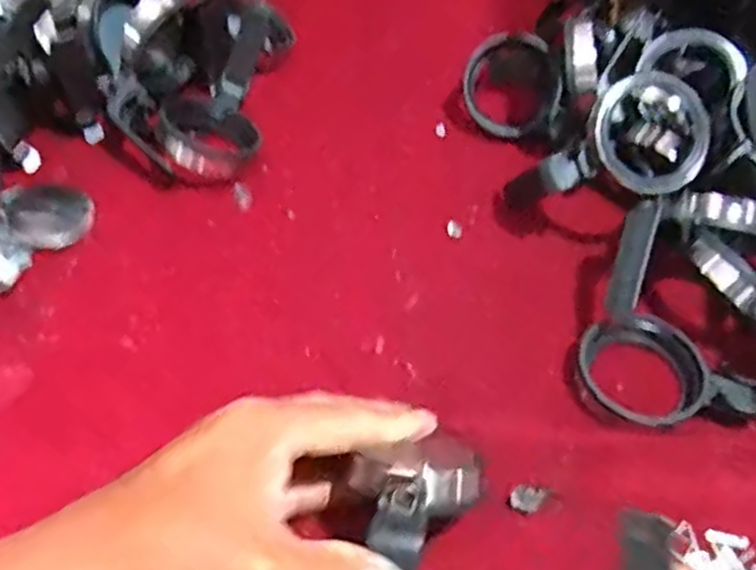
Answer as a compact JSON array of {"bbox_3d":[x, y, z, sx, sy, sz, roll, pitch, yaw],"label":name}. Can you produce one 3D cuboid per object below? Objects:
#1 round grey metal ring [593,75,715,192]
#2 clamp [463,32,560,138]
[{"bbox_3d":[0.169,-0.094,0.465,0.071,0.012,0.069,0,87,3],"label":"round grey metal ring"},{"bbox_3d":[0.102,-0.153,0.581,0.071,0.076,0.011,-3,11,14],"label":"clamp"}]

